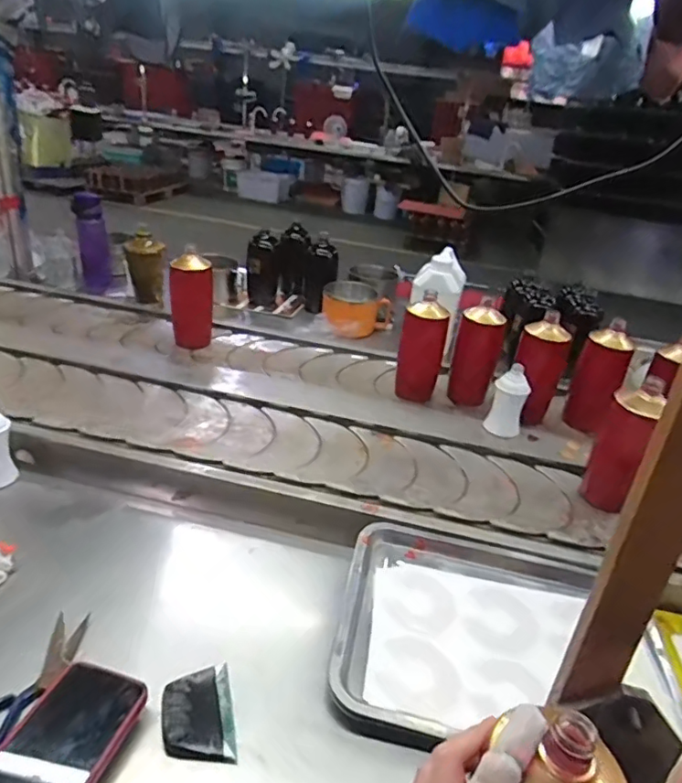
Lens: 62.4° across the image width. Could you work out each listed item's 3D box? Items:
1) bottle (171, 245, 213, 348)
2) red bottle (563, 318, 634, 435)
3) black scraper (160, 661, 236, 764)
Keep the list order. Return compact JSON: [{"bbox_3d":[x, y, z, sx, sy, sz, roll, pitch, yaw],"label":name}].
[{"bbox_3d":[-0.295,-0.180,1.121,0.063,0.180,0.066,-20,39,-40],"label":"bottle"},{"bbox_3d":[0.447,-0.019,0.980,0.074,0.185,0.077,21,32,22],"label":"red bottle"},{"bbox_3d":[-0.126,0.283,0.496,0.059,0.015,0.087,-2,30,-17],"label":"black scraper"}]

